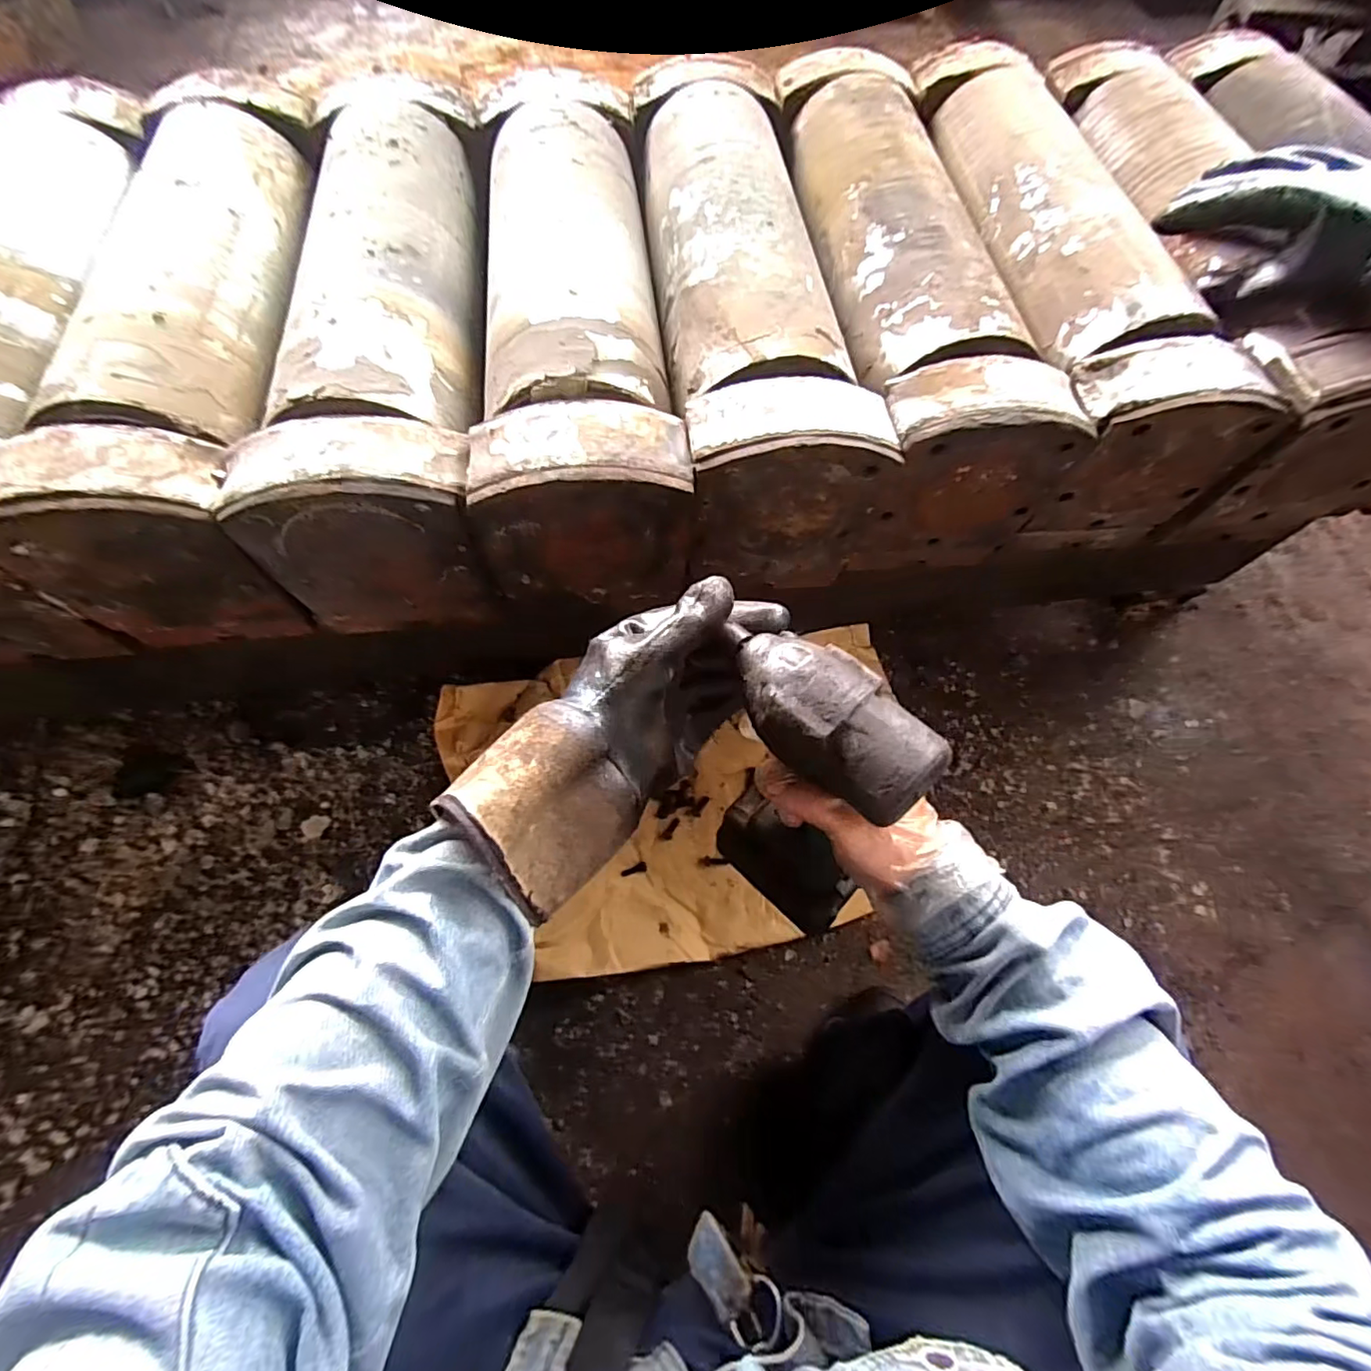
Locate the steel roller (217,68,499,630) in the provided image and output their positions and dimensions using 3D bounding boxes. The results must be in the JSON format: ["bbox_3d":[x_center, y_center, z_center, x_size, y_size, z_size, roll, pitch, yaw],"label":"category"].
[{"bbox_3d":[-0.271,-0.343,0.560,0.164,0.161,0.550,-5,68,-3],"label":"steel roller"}]

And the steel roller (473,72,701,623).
[{"bbox_3d":[-0.101,-0.352,0.559,0.161,0.154,0.543,-5,68,-3],"label":"steel roller"}]

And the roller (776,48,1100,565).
[{"bbox_3d":[0.210,-0.413,0.599,0.160,0.164,0.566,-6,68,-4],"label":"roller"}]

